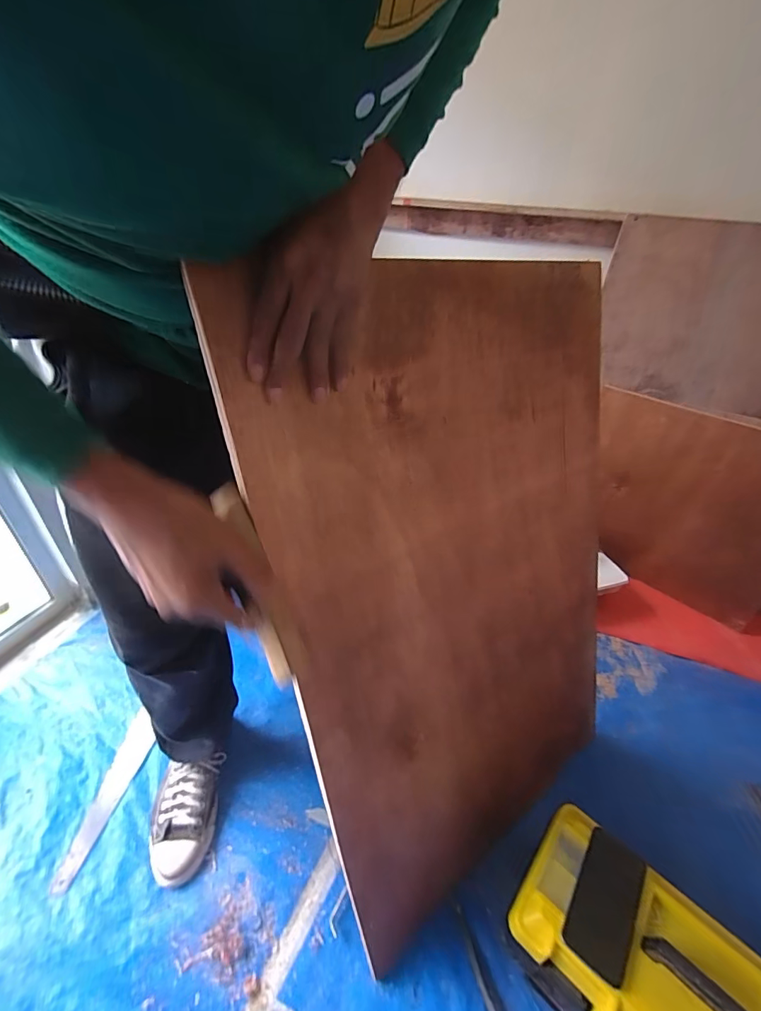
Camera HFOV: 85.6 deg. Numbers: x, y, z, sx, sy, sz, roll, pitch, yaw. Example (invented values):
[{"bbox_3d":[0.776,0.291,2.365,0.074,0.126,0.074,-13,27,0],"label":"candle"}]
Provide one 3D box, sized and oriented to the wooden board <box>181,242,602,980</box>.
[{"bbox_3d":[0.154,0.148,0.593,0.575,0.882,0.025,-21,20,-30],"label":"wooden board"}]

